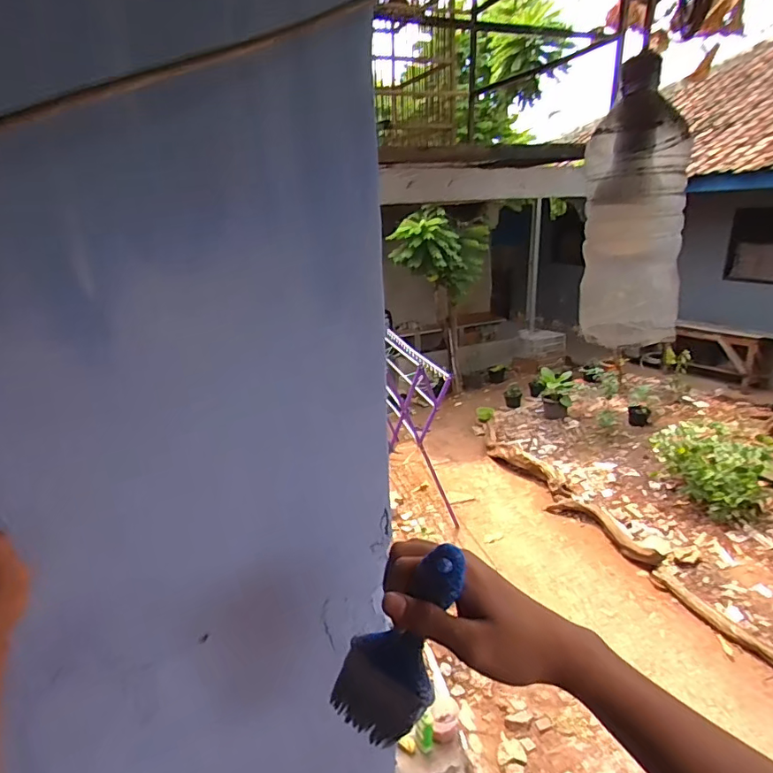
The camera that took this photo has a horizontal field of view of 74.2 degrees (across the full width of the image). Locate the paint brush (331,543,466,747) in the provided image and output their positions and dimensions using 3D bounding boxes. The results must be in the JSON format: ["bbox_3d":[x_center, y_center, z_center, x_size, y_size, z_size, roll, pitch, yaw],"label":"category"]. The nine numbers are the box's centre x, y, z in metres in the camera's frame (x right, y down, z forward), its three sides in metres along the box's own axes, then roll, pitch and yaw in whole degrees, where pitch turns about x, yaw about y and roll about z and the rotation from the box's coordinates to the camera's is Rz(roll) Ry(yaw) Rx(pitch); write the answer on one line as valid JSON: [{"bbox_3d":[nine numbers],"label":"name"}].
[{"bbox_3d":[0.011,0.197,0.379,0.067,0.225,0.011,33,33,22],"label":"paint brush"}]

